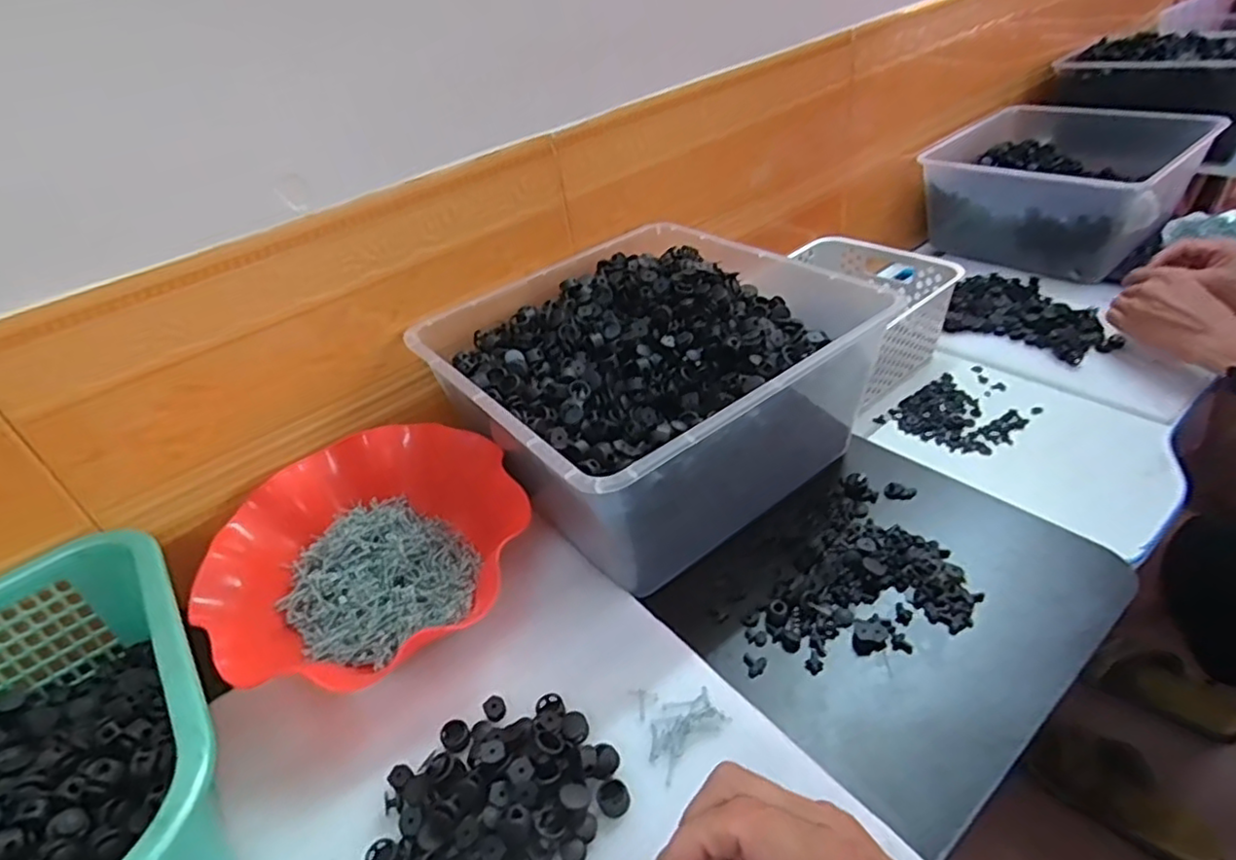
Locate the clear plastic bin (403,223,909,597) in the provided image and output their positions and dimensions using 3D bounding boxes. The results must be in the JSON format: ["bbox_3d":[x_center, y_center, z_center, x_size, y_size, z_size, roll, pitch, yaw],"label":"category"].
[{"bbox_3d":[0.024,-0.037,0.571,0.298,0.141,0.298,-31,42,-25],"label":"clear plastic bin"}]

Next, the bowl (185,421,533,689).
[{"bbox_3d":[-0.188,0.085,0.495,0.227,0.062,0.184,-23,40,-18],"label":"bowl"}]

